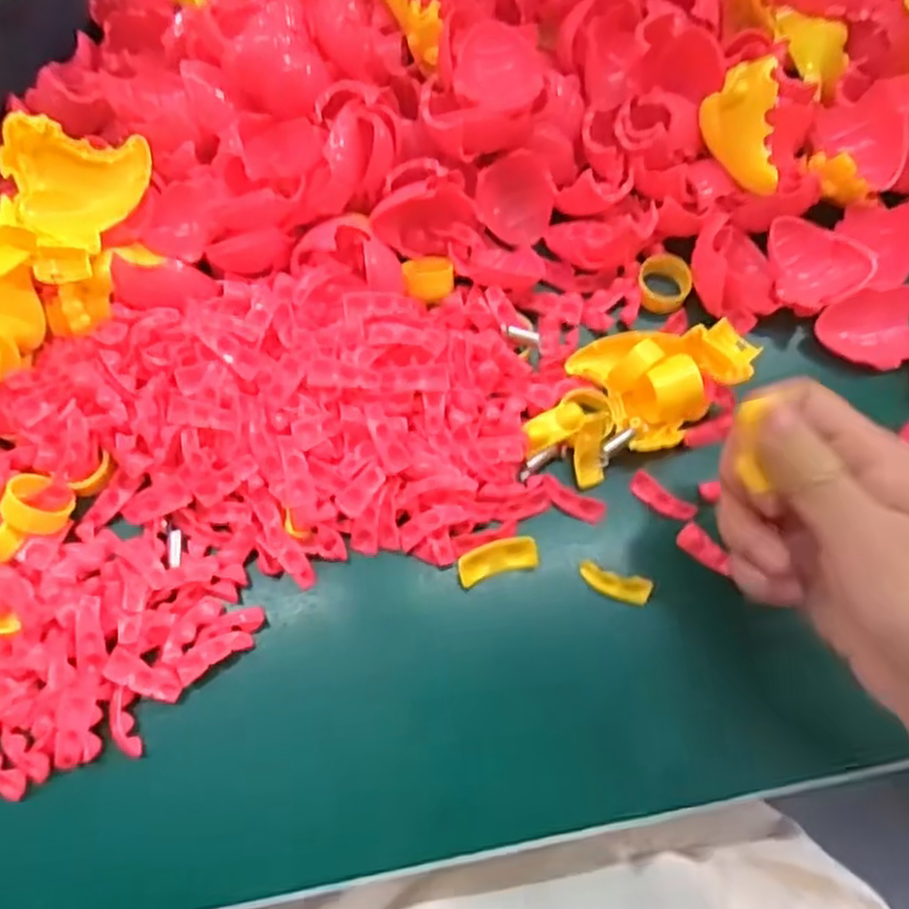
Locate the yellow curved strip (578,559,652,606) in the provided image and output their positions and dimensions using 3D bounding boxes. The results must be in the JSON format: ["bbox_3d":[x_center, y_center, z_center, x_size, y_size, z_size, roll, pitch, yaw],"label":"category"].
[{"bbox_3d":[0.065,0.055,0.314,0.029,0.013,0.011,18,67,8],"label":"yellow curved strip"}]

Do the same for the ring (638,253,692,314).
[{"bbox_3d":[0.100,-0.082,0.360,0.024,0.009,0.029,13,67,6],"label":"ring"}]

